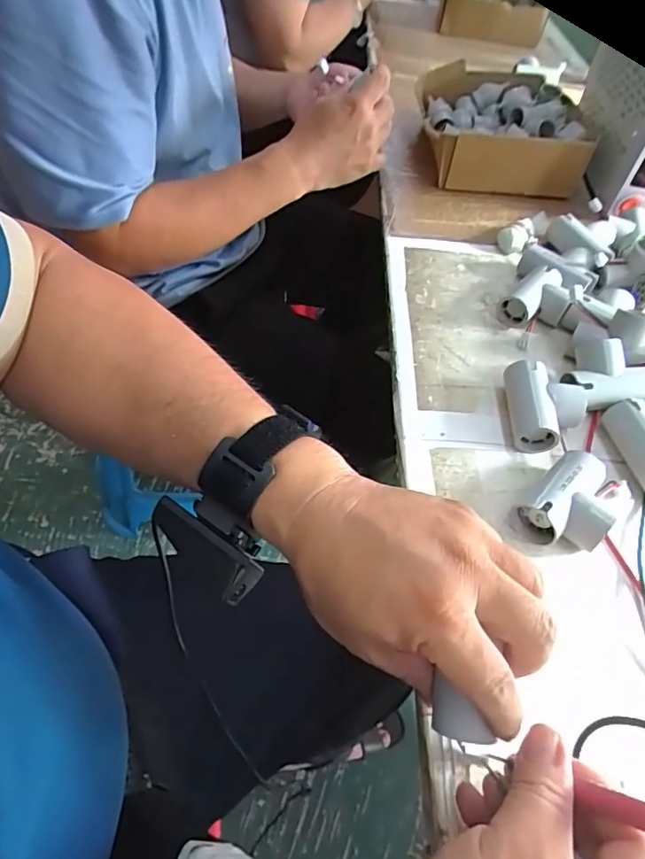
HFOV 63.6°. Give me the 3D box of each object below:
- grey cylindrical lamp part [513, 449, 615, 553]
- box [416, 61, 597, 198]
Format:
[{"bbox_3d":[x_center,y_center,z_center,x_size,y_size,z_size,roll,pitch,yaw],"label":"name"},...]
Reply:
[{"bbox_3d":[0.178,0.055,0.368,0.073,0.037,0.058,-35,62,-28],"label":"grey cylindrical lamp part"},{"bbox_3d":[0.244,-0.425,0.730,0.217,0.069,0.269,7,51,0],"label":"box"}]

